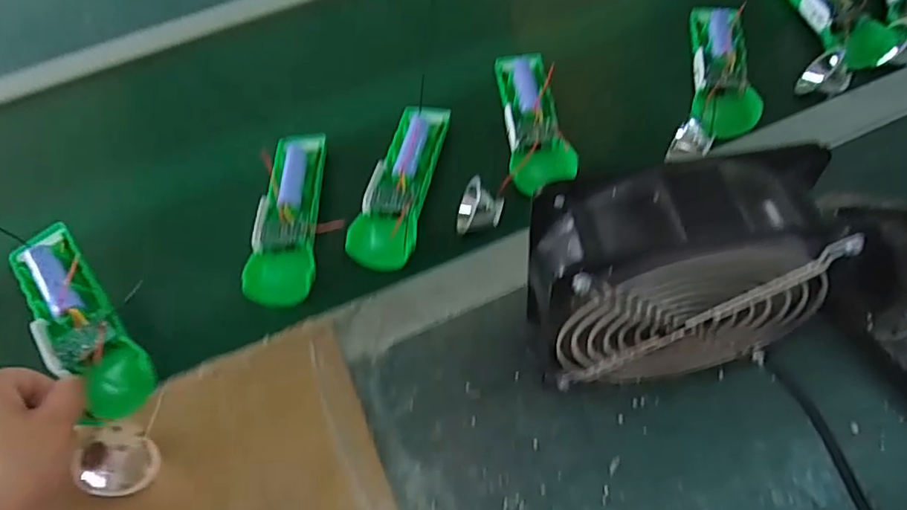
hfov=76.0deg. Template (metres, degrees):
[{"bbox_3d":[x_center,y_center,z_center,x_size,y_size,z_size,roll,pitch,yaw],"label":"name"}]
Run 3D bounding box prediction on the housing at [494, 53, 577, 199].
[{"bbox_3d":[0.065,-0.117,0.488,0.050,0.019,0.158,-9,56,0],"label":"housing"}]

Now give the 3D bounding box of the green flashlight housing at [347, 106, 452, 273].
[{"bbox_3d":[-0.044,-0.061,0.473,0.049,0.019,0.156,7,57,11],"label":"green flashlight housing"}]

